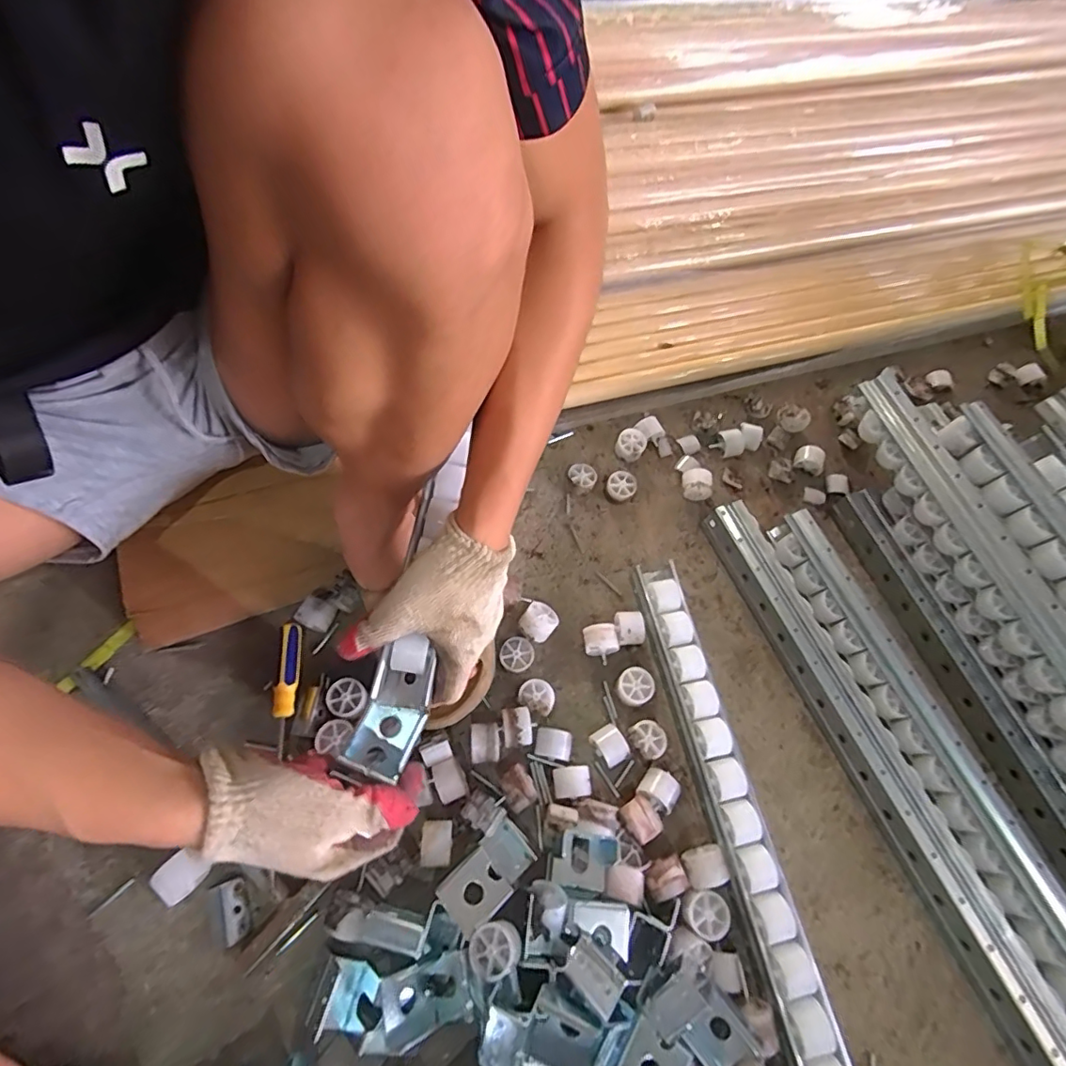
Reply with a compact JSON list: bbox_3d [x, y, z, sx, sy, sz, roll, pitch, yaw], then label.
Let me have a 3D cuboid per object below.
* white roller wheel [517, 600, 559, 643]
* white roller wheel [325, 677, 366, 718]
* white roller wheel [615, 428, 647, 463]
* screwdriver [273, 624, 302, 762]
[{"bbox_3d":[0.006,0.094,0.556,0.035,0.035,0.039,34,67,10],"label":"white roller wheel"},{"bbox_3d":[-0.176,0.156,0.502,0.033,0.013,0.035,-36,74,-19],"label":"white roller wheel"},{"bbox_3d":[0.121,-0.108,0.667,0.035,0.026,0.038,1,66,-3],"label":"white roller wheel"},{"bbox_3d":[-0.233,0.144,0.505,0.019,0.024,0.114,2,65,-5],"label":"screwdriver"}]

